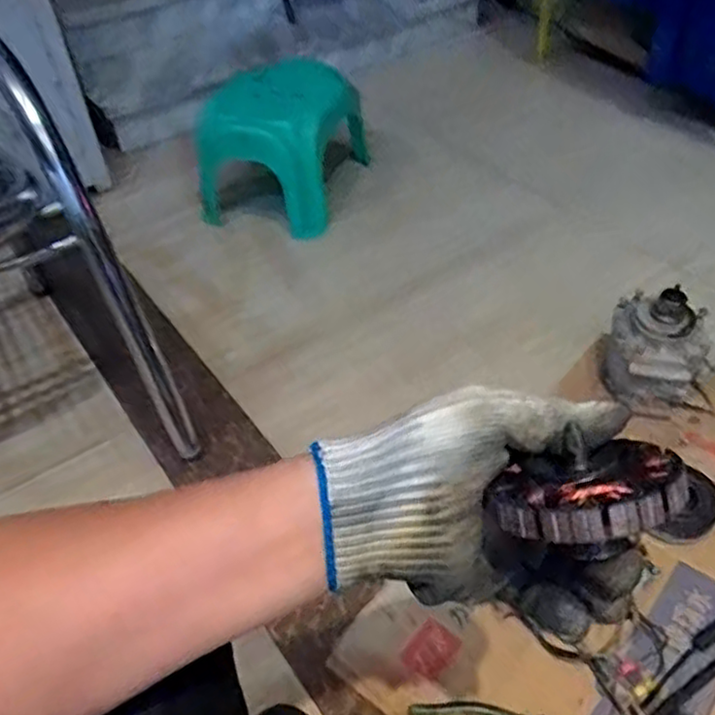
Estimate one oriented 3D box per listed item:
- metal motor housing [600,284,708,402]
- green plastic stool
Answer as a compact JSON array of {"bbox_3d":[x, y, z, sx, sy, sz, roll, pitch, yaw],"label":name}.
[{"bbox_3d":[0.431,-0.010,1.033,0.140,0.170,0.128,15,47,20],"label":"metal motor housing"},{"bbox_3d":[-0.176,-0.479,1.509,0.308,0.252,0.325,4,44,10],"label":"green plastic stool"}]

